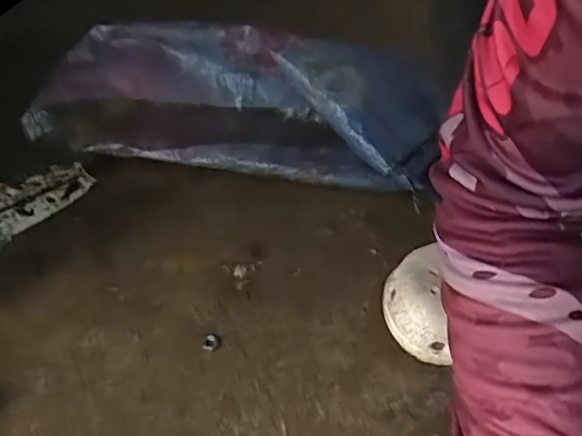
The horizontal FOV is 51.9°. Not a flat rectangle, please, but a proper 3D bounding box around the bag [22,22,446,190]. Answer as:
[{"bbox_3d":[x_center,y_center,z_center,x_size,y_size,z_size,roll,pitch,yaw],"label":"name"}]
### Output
[{"bbox_3d":[-0.055,-0.113,0.625,0.411,0.130,0.166,7,43,3],"label":"bag"}]

